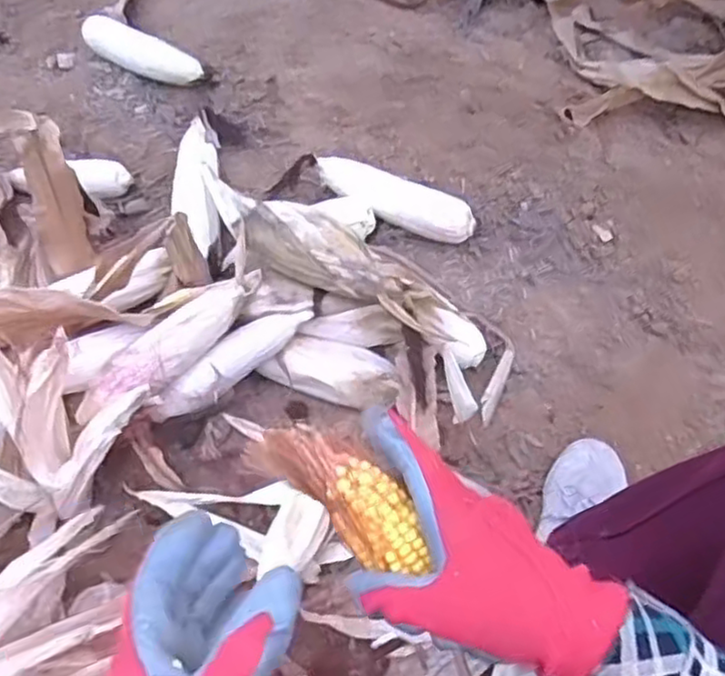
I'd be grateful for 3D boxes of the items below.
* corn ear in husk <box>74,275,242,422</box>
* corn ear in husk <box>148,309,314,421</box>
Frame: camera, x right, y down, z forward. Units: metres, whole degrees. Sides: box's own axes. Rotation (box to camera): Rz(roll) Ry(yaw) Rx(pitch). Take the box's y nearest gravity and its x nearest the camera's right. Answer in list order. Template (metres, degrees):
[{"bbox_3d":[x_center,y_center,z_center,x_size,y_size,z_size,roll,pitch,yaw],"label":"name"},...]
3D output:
[{"bbox_3d":[-0.216,0.017,0.743,0.217,0.050,0.063,-41,69,-16],"label":"corn ear in husk"},{"bbox_3d":[-0.146,0.031,0.773,0.197,0.049,0.040,-35,68,-14],"label":"corn ear in husk"}]

